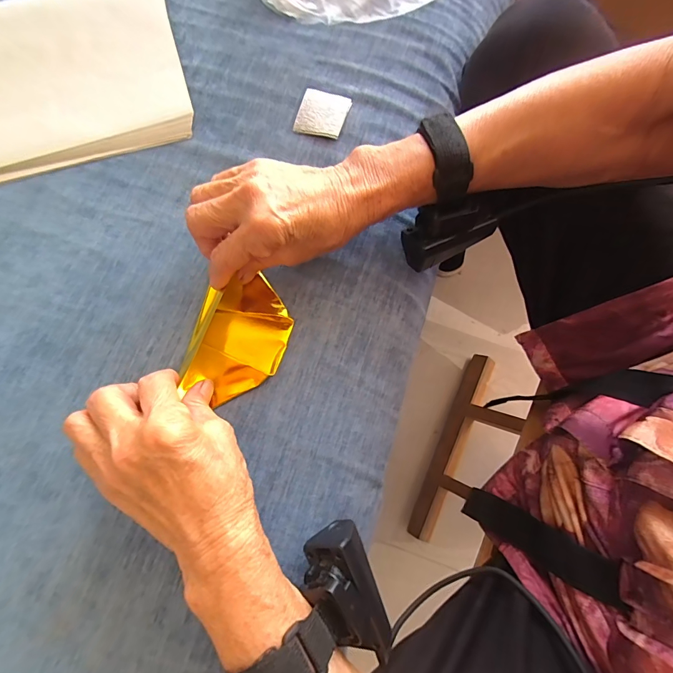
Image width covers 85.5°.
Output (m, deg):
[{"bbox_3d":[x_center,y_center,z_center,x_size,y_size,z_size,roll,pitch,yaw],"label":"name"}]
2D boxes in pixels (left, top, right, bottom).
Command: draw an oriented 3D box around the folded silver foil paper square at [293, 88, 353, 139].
[{"bbox_3d":[-0.013,-0.201,0.328,0.044,0.007,0.044,18,78,5],"label":"folded silver foil paper square"}]

